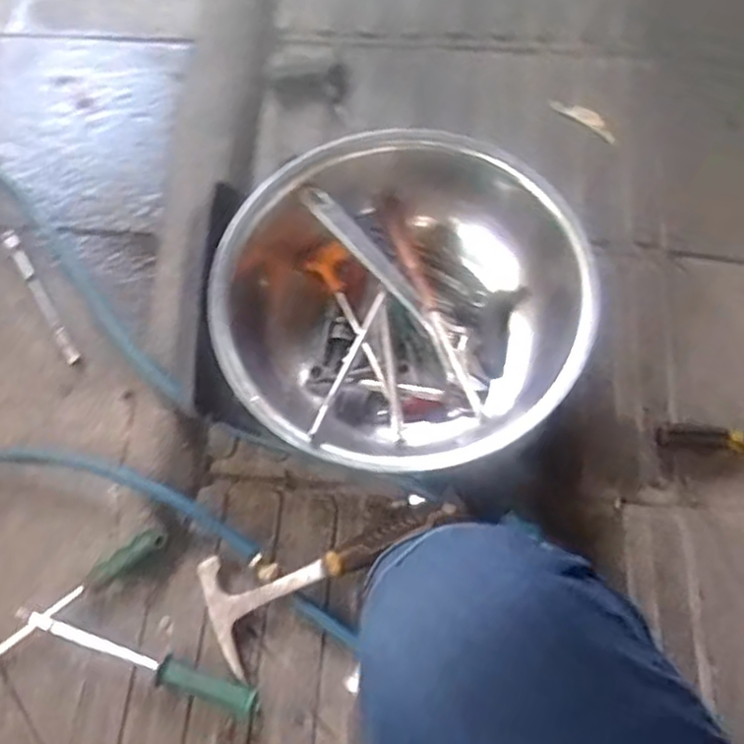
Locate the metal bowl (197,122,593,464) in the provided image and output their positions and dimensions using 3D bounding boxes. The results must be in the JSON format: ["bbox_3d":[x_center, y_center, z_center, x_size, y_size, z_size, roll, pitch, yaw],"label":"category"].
[{"bbox_3d":[0.029,-0.075,0.773,0.371,0.130,0.368,-1,71,2],"label":"metal bowl"}]

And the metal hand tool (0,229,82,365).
[{"bbox_3d":[-0.398,-0.092,0.863,0.020,0.008,0.203,-32,74,-10],"label":"metal hand tool"}]

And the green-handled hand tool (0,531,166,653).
[{"bbox_3d":[-0.316,0.237,0.693,0.260,0.022,0.022,-37,74,-10],"label":"green-handled hand tool"}]

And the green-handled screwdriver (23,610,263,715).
[{"bbox_3d":[-0.222,0.269,0.681,0.246,0.025,0.022,19,73,8],"label":"green-handled screwdriver"}]

